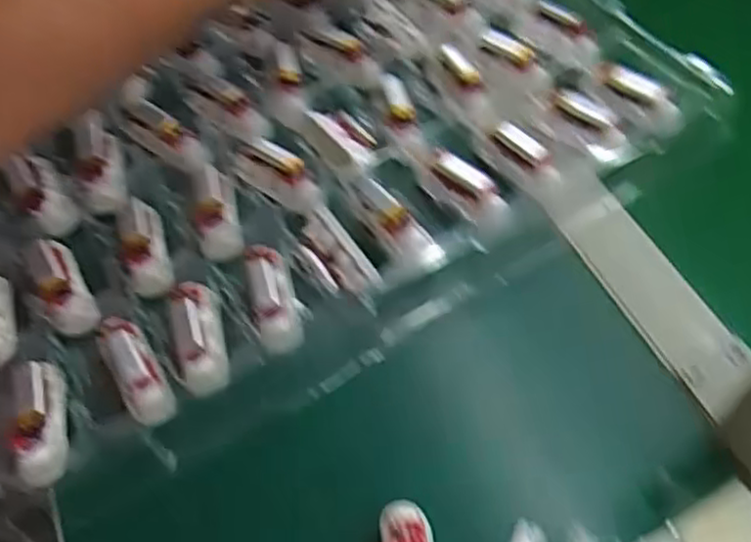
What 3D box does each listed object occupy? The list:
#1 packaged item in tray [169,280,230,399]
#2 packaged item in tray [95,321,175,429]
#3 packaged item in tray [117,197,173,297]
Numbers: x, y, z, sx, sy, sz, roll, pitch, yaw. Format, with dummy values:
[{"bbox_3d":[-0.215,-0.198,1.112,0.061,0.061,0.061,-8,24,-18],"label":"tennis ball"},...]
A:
[{"bbox_3d":[-0.092,0.030,0.373,0.022,0.019,0.061,-12,56,-6],"label":"packaged item in tray"},{"bbox_3d":[-0.120,0.048,0.361,0.022,0.019,0.058,-29,76,-14],"label":"packaged item in tray"},{"bbox_3d":[-0.131,-0.015,0.408,0.024,0.022,0.058,-19,57,-11],"label":"packaged item in tray"}]

